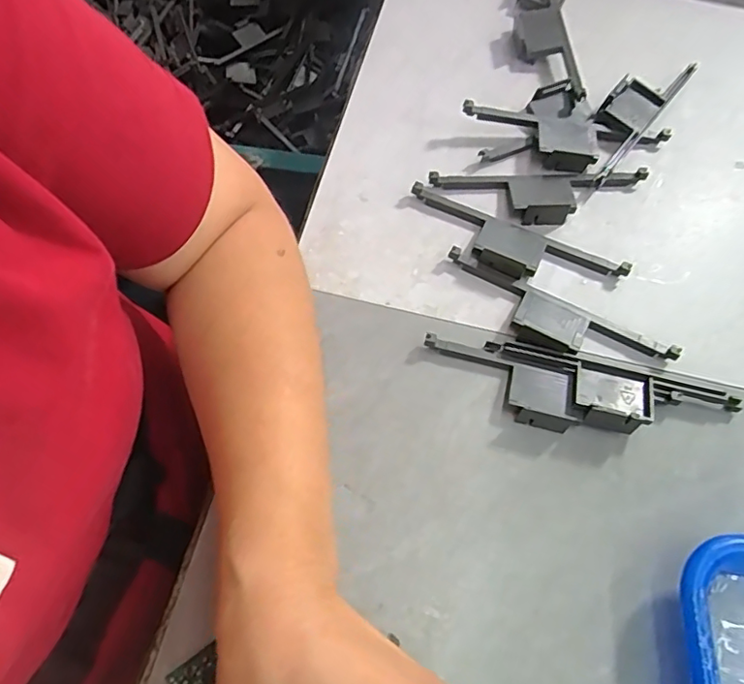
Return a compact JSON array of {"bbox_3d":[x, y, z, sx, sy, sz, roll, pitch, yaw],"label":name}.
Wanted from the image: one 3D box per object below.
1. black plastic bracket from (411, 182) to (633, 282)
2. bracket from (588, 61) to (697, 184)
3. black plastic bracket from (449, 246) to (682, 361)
[{"bbox_3d":[0.084,-0.059,0.345,0.136,0.013,0.038,25,68,10],"label":"black plastic bracket"},{"bbox_3d":[0.178,-0.159,0.385,0.034,0.015,0.129,38,71,14],"label":"bracket"},{"bbox_3d":[0.102,-0.011,0.324,0.138,0.012,0.037,27,68,10],"label":"black plastic bracket"}]

